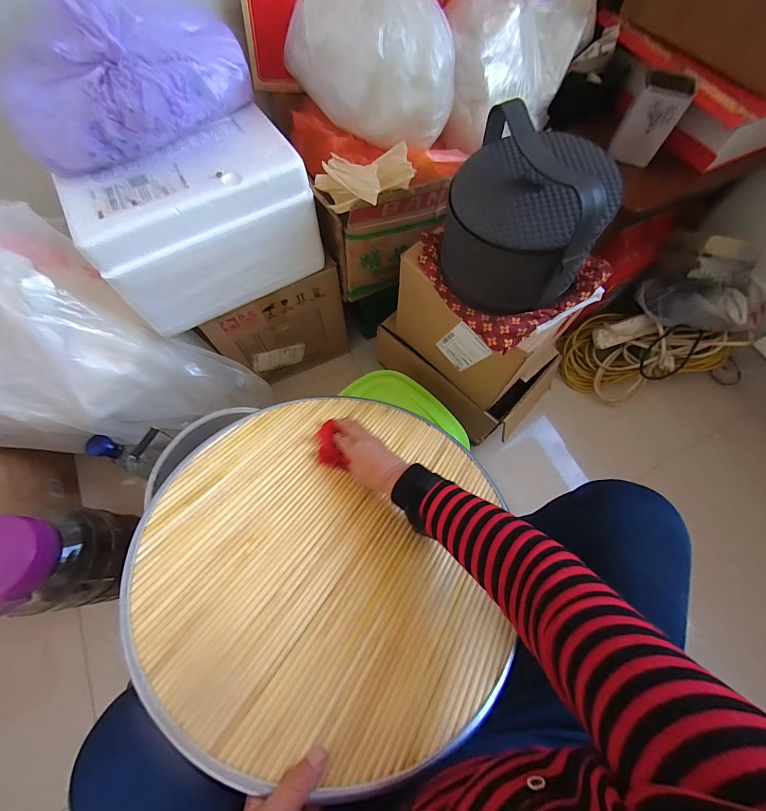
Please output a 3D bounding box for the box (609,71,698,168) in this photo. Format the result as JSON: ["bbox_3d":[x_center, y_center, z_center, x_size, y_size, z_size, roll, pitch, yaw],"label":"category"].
[{"bbox_3d":[0.495,-0.530,0.648,0.083,0.123,0.060,27,69,9],"label":"box"}]

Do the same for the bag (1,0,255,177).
[{"bbox_3d":[-0.354,-0.456,0.487,0.320,0.133,0.194,-39,74,-16],"label":"bag"}]

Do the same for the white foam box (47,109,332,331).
[{"bbox_3d":[-0.302,-0.310,0.608,0.328,0.202,0.178,-30,72,-13],"label":"white foam box"}]

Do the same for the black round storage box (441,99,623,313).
[{"bbox_3d":[0.197,-0.266,0.494,0.205,0.174,0.194,1,68,-1],"label":"black round storage box"}]

